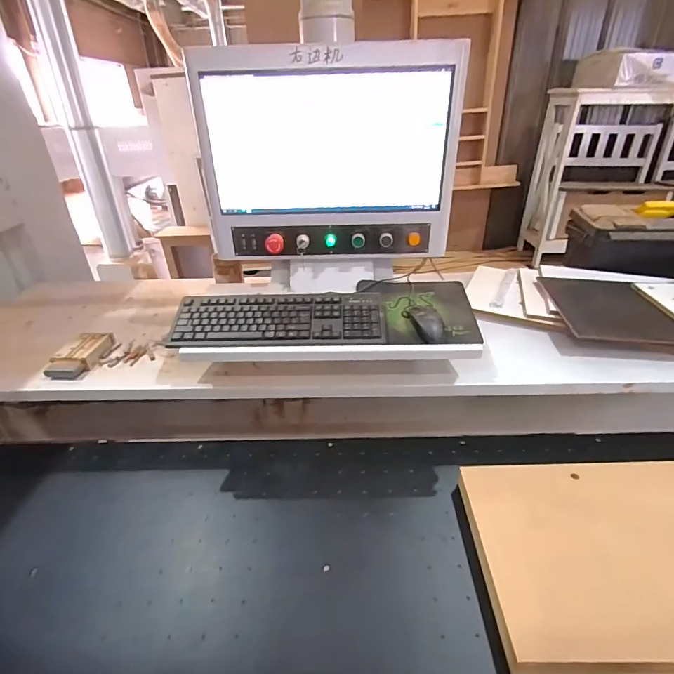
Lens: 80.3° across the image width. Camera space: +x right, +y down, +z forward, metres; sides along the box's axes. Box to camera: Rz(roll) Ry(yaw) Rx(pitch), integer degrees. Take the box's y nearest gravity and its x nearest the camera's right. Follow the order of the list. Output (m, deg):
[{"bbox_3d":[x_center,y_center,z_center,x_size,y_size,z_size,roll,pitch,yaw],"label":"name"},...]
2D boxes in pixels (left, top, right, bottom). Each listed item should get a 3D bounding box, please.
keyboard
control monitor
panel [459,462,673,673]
[{"bbox_3d":[-0.120,-0.033,0.853,0.436,0.030,0.141,-1,51,1],"label":"keyboard"},{"bbox_3d":[-0.020,-0.361,0.831,0.530,0.395,0.066,0,30,3],"label":"control monitor"},{"bbox_3d":[0.590,0.333,0.628,0.715,0.047,0.311,-3,40,4],"label":"panel"}]

